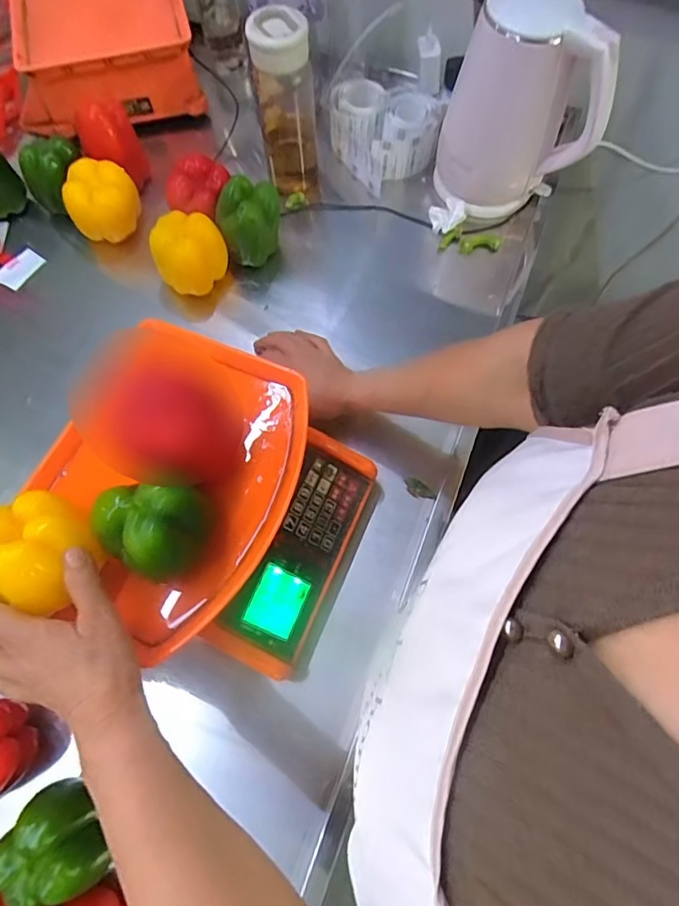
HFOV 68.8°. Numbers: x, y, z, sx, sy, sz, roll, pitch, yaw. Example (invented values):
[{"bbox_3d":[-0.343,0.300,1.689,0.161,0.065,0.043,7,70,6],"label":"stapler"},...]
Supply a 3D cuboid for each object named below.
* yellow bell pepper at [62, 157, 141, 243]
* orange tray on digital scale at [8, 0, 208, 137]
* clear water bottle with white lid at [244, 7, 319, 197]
[{"bbox_3d":[-0.321,-0.340,0.668,0.078,0.076,0.067,7,68,4],"label":"yellow bell pepper"},{"bbox_3d":[-0.362,-0.632,0.748,0.270,0.117,0.282,-12,68,-4],"label":"orange tray on digital scale"},{"bbox_3d":[-0.069,-0.444,0.651,0.074,0.208,0.061,-8,68,-3],"label":"clear water bottle with white lid"}]

